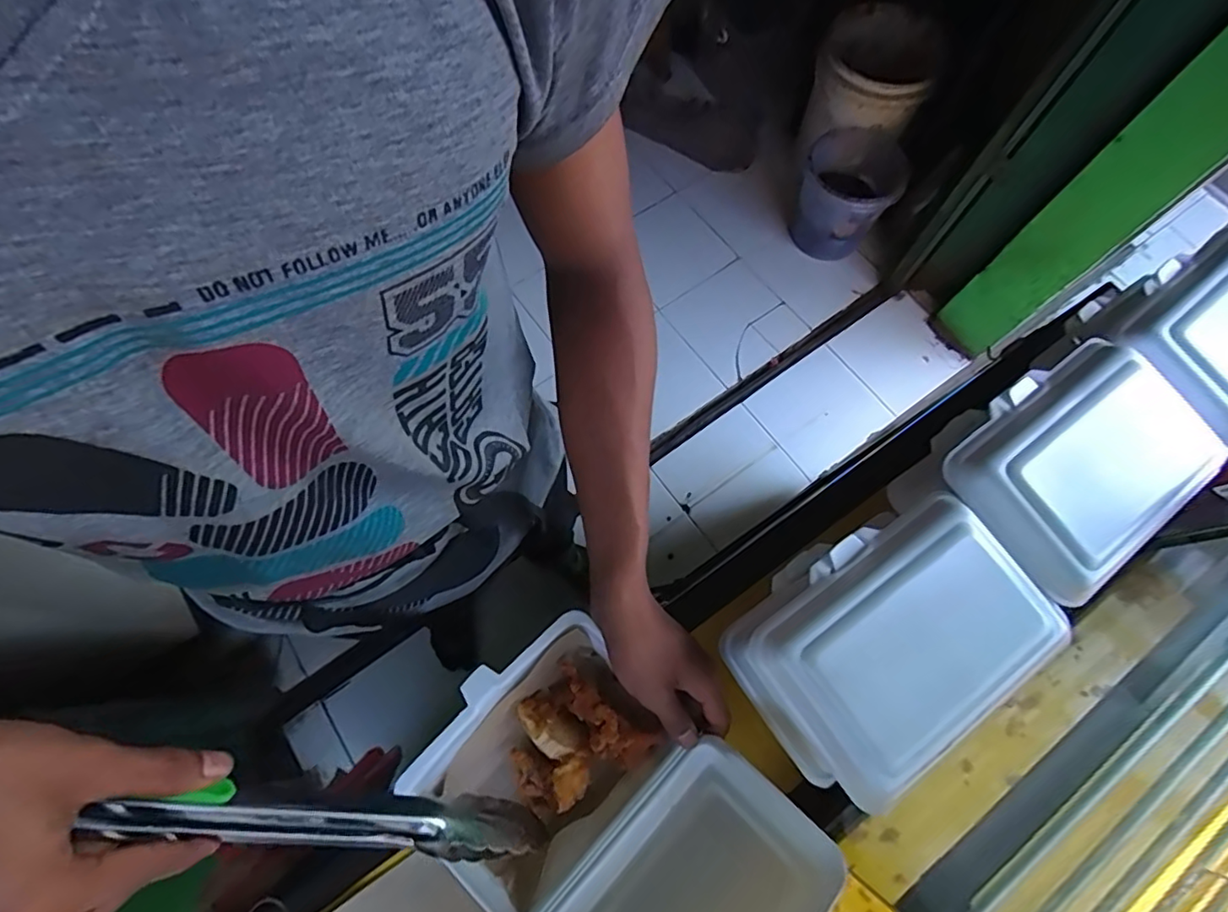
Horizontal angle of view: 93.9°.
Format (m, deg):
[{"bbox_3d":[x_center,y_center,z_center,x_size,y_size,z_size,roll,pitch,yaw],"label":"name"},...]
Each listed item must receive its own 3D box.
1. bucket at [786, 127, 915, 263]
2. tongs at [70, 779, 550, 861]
[{"bbox_3d":[0.586,-0.657,1.462,0.217,0.242,0.233,1,72,-2],"label":"bucket"},{"bbox_3d":[-0.139,0.202,0.310,0.223,0.045,0.032,24,67,-29],"label":"tongs"}]

